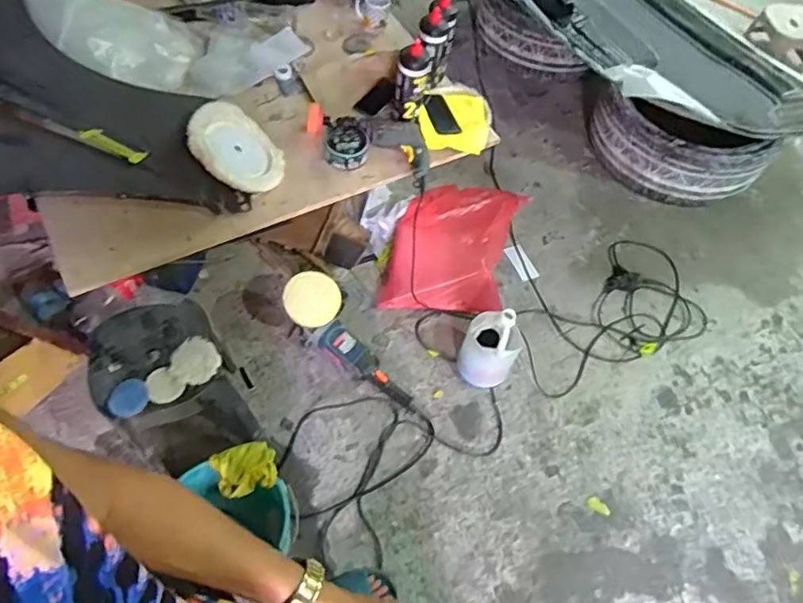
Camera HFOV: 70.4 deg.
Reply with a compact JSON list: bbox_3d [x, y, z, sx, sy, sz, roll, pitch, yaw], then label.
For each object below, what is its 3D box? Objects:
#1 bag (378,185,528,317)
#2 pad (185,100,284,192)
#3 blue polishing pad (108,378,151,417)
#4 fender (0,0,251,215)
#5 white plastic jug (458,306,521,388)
[{"bbox_3d":[0.166,-0.180,1.830,0.393,0.143,0.489,10,56,6],"label":"bag"},{"bbox_3d":[-0.417,-0.390,1.455,0.255,0.044,0.236,35,42,-26],"label":"pad"},{"bbox_3d":[-0.543,0.191,1.133,0.074,0.019,0.069,-24,59,-16],"label":"blue polishing pad"},{"bbox_3d":[-0.870,-0.665,1.525,0.662,0.205,1.057,-14,57,-10],"label":"fender"},{"bbox_3d":[0.244,0.122,1.541,0.146,0.266,0.167,20,57,13],"label":"white plastic jug"}]

